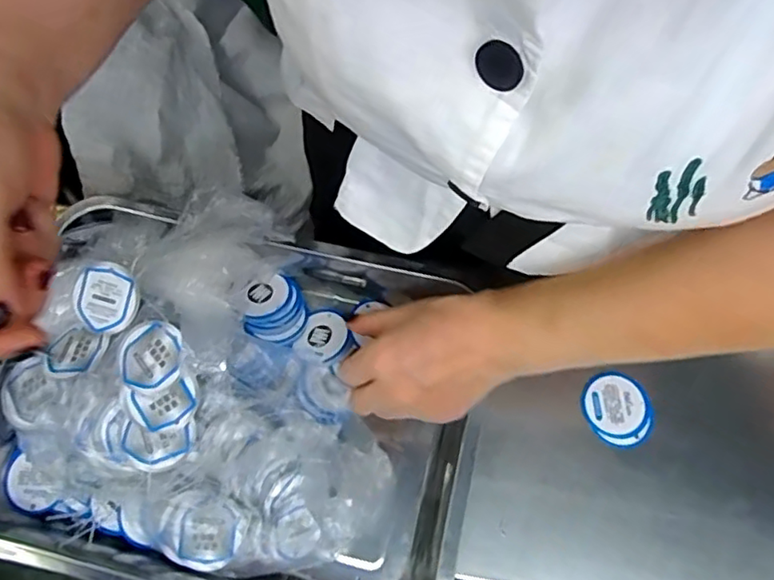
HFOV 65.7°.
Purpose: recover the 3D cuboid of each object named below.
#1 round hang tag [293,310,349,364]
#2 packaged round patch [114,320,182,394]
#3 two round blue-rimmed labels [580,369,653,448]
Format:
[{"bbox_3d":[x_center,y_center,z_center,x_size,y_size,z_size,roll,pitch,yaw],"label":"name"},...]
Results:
[{"bbox_3d":[-0.049,0.036,0.460,0.038,0.004,0.045,15,58,19],"label":"round hang tag"},{"bbox_3d":[-0.159,0.045,0.399,0.045,0.011,0.046,0,72,0],"label":"packaged round patch"},{"bbox_3d":[0.174,0.089,0.452,0.054,0.004,0.051,0,72,0],"label":"two round blue-rimmed labels"}]

